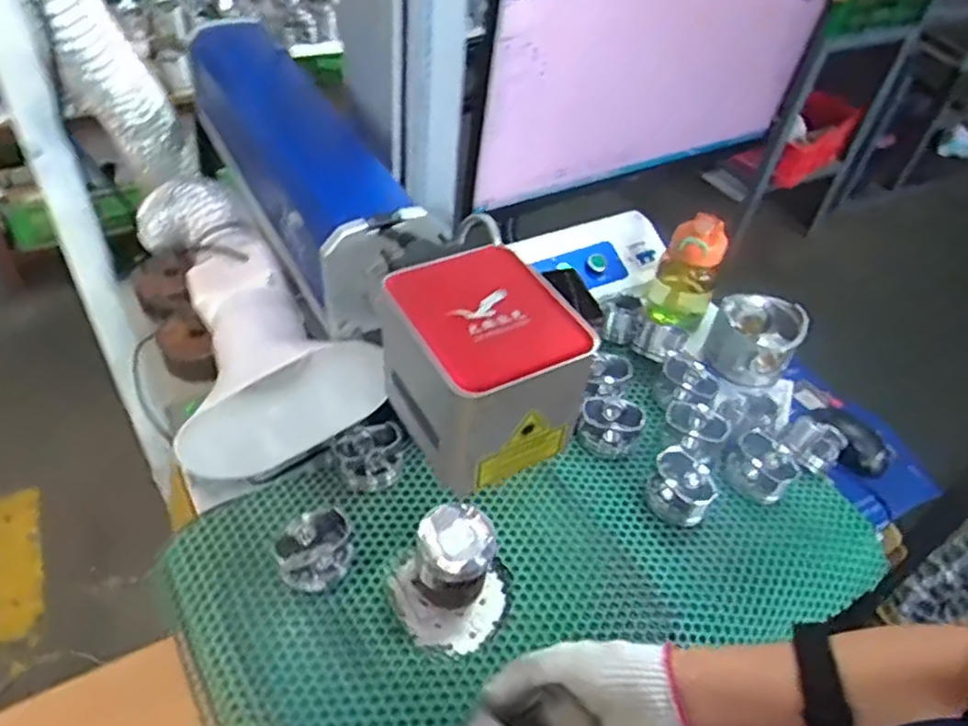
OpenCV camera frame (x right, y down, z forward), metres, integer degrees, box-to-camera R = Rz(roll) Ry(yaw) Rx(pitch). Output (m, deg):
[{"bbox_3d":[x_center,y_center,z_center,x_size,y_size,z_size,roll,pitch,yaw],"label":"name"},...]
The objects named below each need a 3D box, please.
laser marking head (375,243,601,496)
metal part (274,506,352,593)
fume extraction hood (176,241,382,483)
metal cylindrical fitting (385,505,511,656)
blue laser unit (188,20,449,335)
[{"bbox_3d":[0.003,0.001,0.469,0.099,0.092,0.125,-18,50,-23],"label":"laser marking head"},{"bbox_3d":[-0.167,0.185,0.693,0.070,0.042,0.063,-10,47,-16],"label":"metal part"},{"bbox_3d":[-0.211,-0.012,0.656,0.166,0.140,0.179,-15,48,-21],"label":"fume extraction hood"},{"bbox_3d":[-0.032,0.205,0.675,0.111,0.085,0.104,3,44,-3],"label":"metal cylindrical fitting"},{"bbox_3d":[-0.172,-0.181,0.665,0.084,0.107,0.441,-19,50,-23],"label":"blue laser unit"}]

